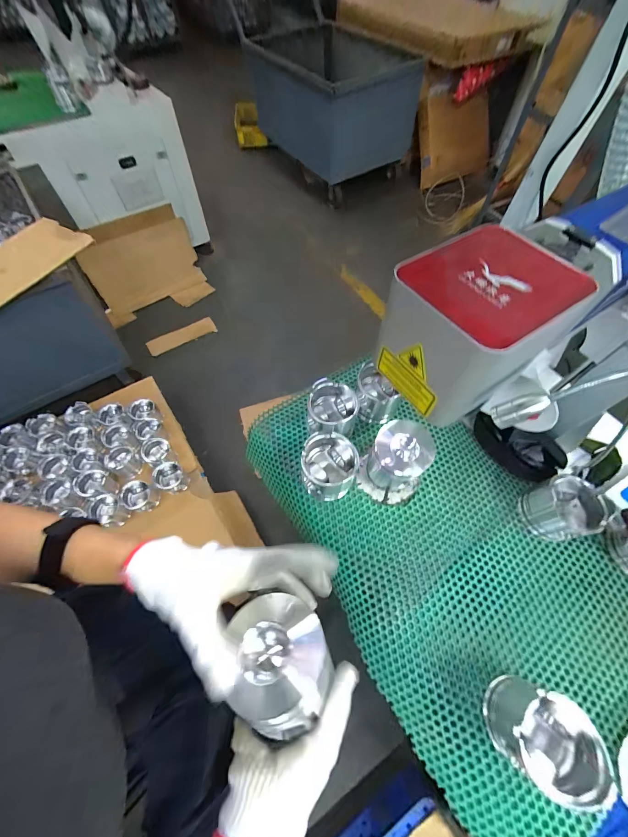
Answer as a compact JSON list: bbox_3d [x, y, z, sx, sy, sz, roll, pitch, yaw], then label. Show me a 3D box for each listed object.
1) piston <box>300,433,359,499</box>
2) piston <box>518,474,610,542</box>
[{"bbox_3d":[0.025,0.082,0.528,0.090,0.089,0.092,1,61,-1],"label":"piston"},{"bbox_3d":[0.410,0.149,0.513,0.085,0.083,0.088,-11,62,-8],"label":"piston"}]

